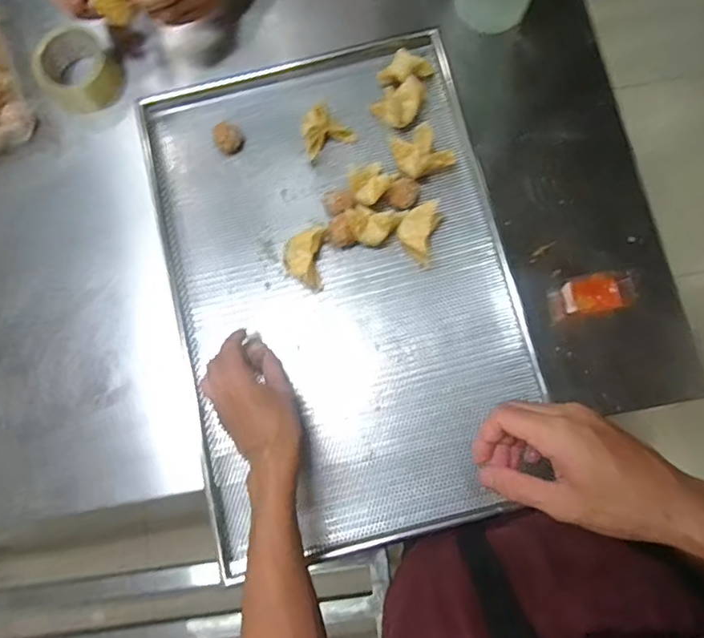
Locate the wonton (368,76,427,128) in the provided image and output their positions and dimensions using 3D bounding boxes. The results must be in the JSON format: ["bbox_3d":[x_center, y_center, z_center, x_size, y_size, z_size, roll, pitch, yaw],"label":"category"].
[{"bbox_3d":[0.065,-0.283,0.703,0.056,0.024,0.065,40,82,8],"label":"wonton"}]

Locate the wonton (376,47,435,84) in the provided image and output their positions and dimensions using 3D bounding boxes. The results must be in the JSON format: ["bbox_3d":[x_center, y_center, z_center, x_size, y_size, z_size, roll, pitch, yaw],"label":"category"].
[{"bbox_3d":[0.069,-0.325,0.704,0.070,0.033,0.032,-24,79,-3],"label":"wonton"}]

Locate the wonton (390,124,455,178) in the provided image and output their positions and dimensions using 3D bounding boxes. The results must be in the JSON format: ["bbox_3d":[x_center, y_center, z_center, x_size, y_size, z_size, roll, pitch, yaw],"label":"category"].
[{"bbox_3d":[0.091,-0.214,0.682,0.071,0.027,0.061,-20,79,-2],"label":"wonton"}]

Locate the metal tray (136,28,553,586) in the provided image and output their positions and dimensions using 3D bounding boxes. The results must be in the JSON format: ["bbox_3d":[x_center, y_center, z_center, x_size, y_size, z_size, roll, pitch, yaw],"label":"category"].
[{"bbox_3d":[-0.017,-0.048,0.682,0.412,0.046,0.614,-13,79,-1],"label":"metal tray"}]

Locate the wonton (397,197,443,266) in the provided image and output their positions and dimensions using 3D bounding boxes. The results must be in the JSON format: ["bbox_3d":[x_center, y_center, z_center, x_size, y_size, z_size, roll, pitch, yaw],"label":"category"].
[{"bbox_3d":[0.083,-0.106,0.680,0.049,0.042,0.071,18,80,5],"label":"wonton"}]

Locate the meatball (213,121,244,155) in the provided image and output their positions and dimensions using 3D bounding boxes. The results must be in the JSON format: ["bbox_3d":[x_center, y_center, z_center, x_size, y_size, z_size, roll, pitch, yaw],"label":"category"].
[{"bbox_3d":[-0.162,-0.237,0.708,0.032,0.024,0.036,31,81,7],"label":"meatball"}]

